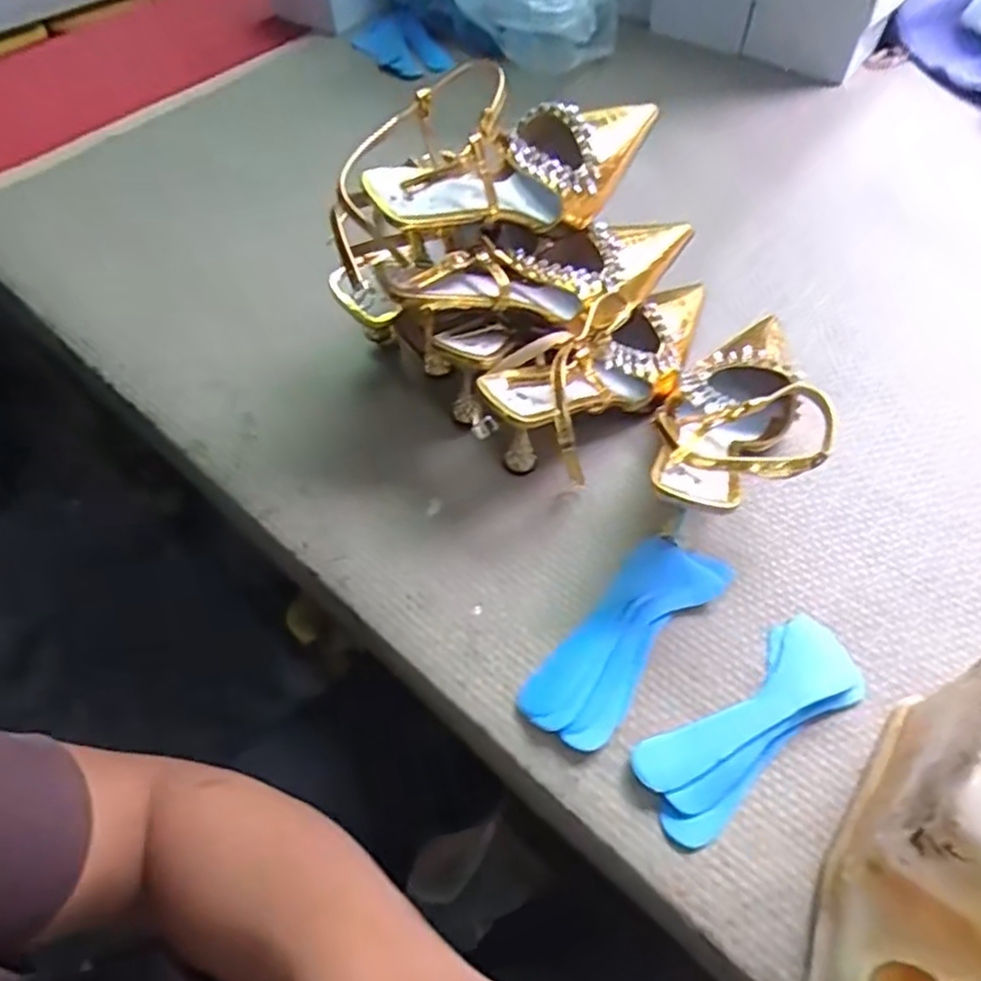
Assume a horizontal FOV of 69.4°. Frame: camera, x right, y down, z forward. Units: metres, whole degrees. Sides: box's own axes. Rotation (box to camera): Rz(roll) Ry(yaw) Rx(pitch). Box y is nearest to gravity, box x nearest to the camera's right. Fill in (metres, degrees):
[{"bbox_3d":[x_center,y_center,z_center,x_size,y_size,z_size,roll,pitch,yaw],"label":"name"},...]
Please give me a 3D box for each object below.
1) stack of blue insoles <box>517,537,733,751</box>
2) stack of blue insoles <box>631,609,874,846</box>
[{"bbox_3d":[0.090,0.094,0.465,0.060,0.015,0.166,35,63,24],"label":"stack of blue insoles"},{"bbox_3d":[0.160,0.139,0.429,0.164,0.013,0.059,-32,59,-19],"label":"stack of blue insoles"}]

